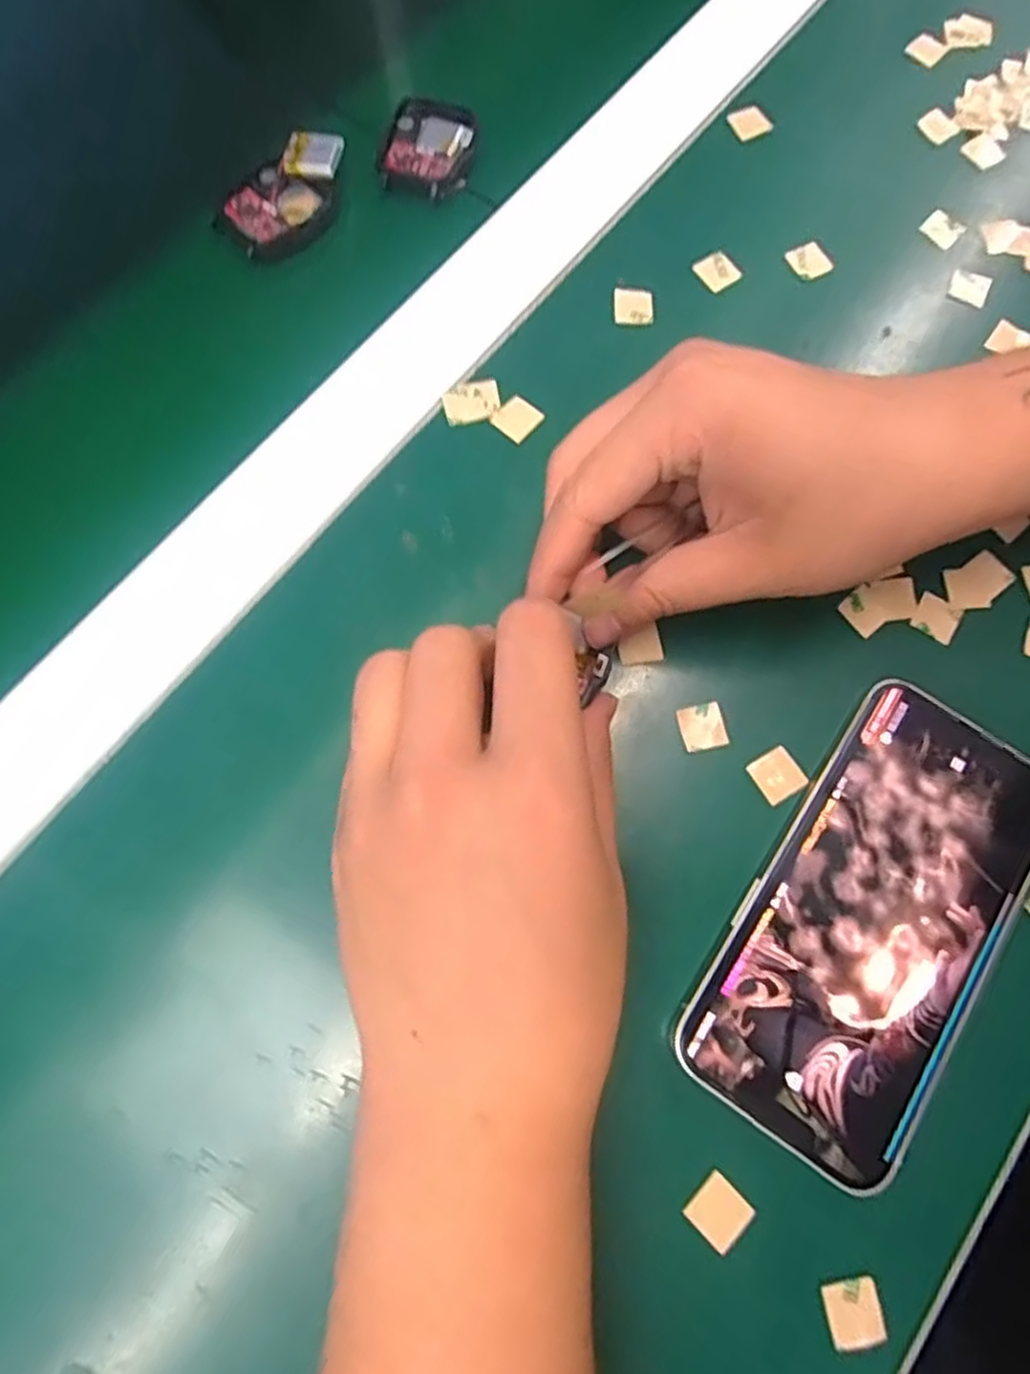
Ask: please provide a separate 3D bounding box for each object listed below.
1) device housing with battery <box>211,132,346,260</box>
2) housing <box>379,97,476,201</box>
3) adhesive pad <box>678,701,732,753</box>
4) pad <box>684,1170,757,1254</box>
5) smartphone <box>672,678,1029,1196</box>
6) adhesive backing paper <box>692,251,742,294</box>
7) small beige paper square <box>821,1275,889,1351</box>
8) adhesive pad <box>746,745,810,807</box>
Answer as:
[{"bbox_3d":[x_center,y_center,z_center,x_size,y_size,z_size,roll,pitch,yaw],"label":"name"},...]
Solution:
[{"bbox_3d":[-0.094,-0.204,0.295,0.056,0.019,0.037,-42,79,-10],"label":"device housing with battery"},{"bbox_3d":[-0.038,-0.233,0.309,0.039,0.011,0.045,16,75,4],"label":"housing"},{"bbox_3d":[0.064,0.014,0.244,0.015,0.004,0.016,-14,76,-4],"label":"adhesive pad"},{"bbox_3d":[0.060,0.153,0.208,0.016,0.004,0.015,-42,79,-10],"label":"pad"},{"bbox_3d":[0.115,0.071,0.226,0.072,0.009,0.145,34,77,8],"label":"smartphone"},{"bbox_3d":[0.084,-0.172,0.296,0.015,0.005,0.014,-35,77,-10],"label":"adhesive backing paper"},{"bbox_3d":[0.097,0.178,0.202,0.016,0.004,0.015,-10,75,-3],"label":"small beige paper square"},{"bbox_3d":[0.089,0.029,0.240,0.015,0.004,0.016,-33,78,-8],"label":"adhesive pad"}]

